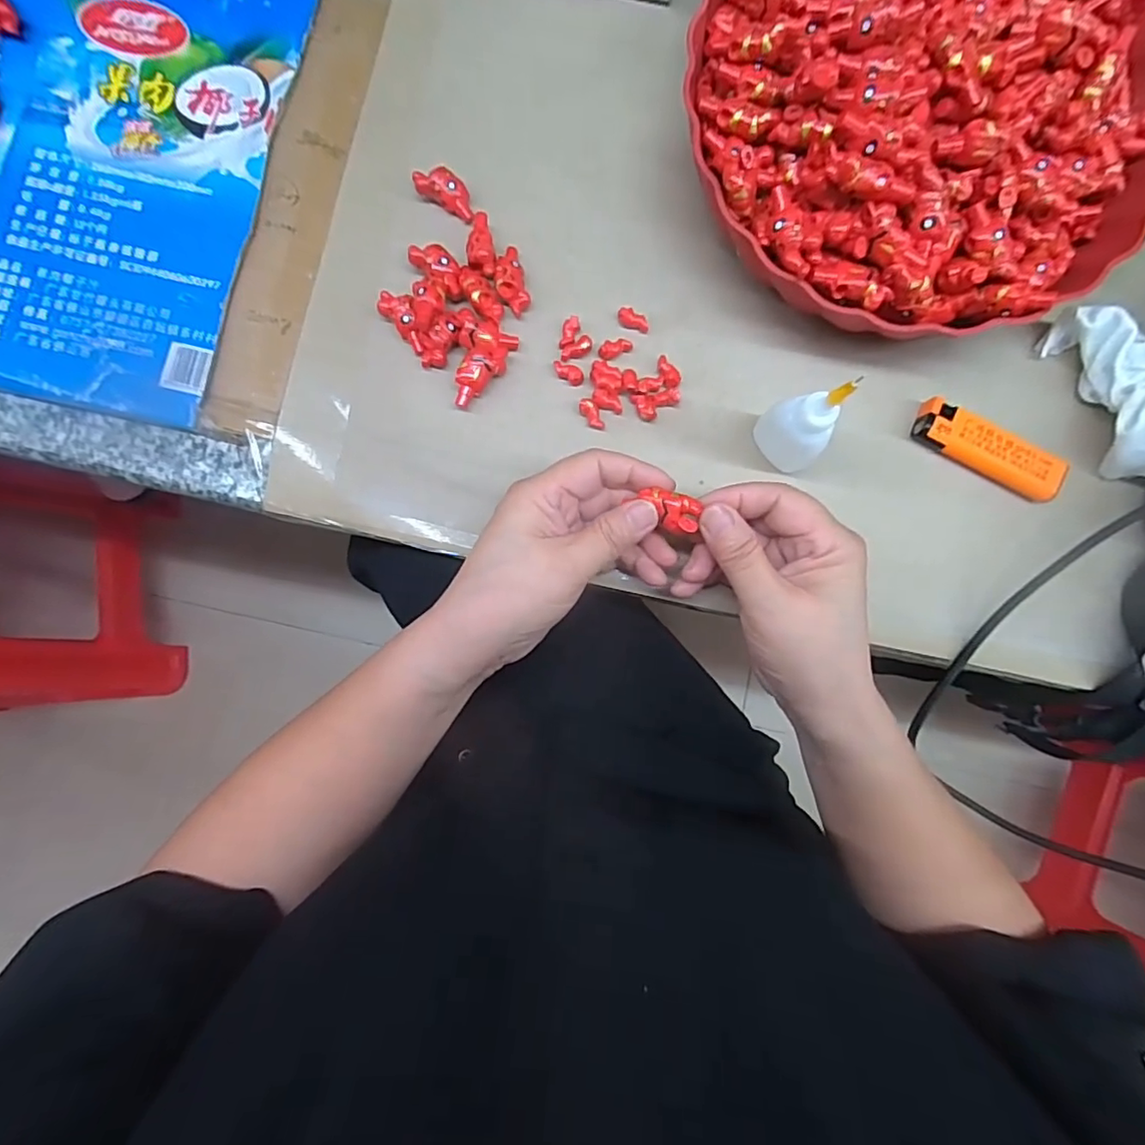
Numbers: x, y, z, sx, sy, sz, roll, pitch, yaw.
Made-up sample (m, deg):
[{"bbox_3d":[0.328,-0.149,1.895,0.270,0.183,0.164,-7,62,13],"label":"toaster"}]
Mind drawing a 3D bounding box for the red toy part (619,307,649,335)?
[{"bbox_3d":[0.034,-0.140,0.314,0.019,0.007,0.009,20,88,1],"label":"red toy part"}]

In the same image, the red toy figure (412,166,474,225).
[{"bbox_3d":[-0.070,-0.214,0.315,0.036,0.010,0.017,31,88,1],"label":"red toy figure"}]

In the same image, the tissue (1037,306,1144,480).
[{"bbox_3d":[0.288,-0.093,0.291,0.044,0.032,0.089,-4,88,0],"label":"tissue"}]

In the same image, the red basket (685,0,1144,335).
[{"bbox_3d":[0.179,-0.235,0.281,0.233,0.072,0.229,-6,88,0],"label":"red basket"}]

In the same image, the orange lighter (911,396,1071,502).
[{"bbox_3d":[0.222,-0.065,0.301,0.079,0.009,0.026,25,88,1],"label":"orange lighter"}]

